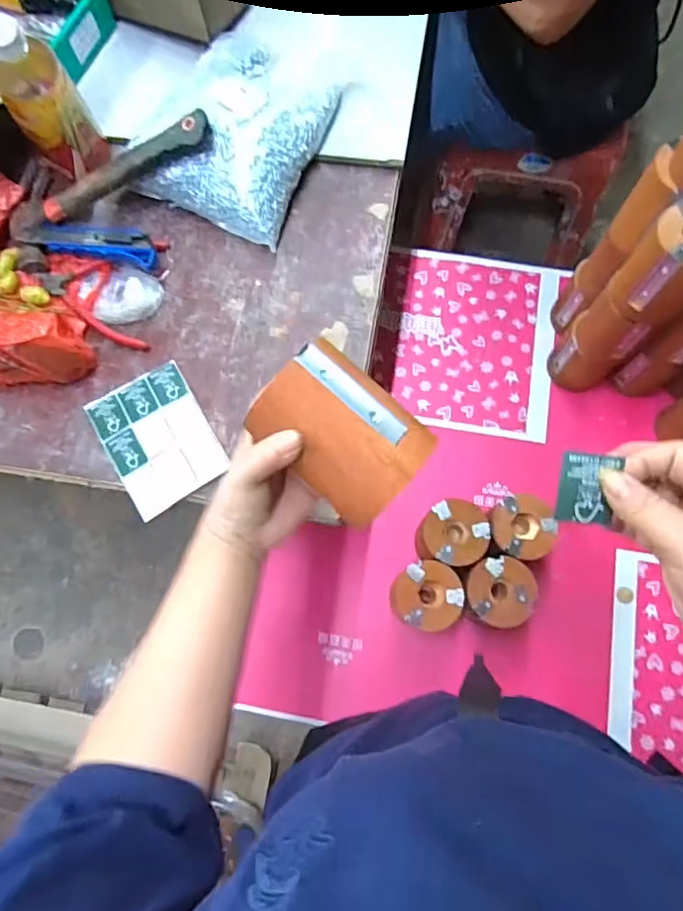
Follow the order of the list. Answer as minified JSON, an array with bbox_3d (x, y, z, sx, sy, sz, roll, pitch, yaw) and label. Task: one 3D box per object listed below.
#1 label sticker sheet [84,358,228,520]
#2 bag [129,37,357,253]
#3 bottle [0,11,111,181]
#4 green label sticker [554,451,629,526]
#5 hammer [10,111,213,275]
[{"bbox_3d":[-0.184,-0.017,0.559,0.098,0.005,0.134,-30,76,-7],"label":"label sticker sheet"},{"bbox_3d":[-0.111,-0.372,0.619,0.182,0.062,0.247,22,77,8],"label":"bag"},{"bbox_3d":[-0.302,-0.362,0.552,0.070,0.160,0.067,-31,76,-6],"label":"bottle"},{"bbox_3d":[0.129,0.017,0.293,0.026,0.004,0.038,6,107,16],"label":"green label sticker"},{"bbox_3d":[-0.247,-0.291,0.590,0.249,0.027,0.126,-20,74,14],"label":"hammer"}]

